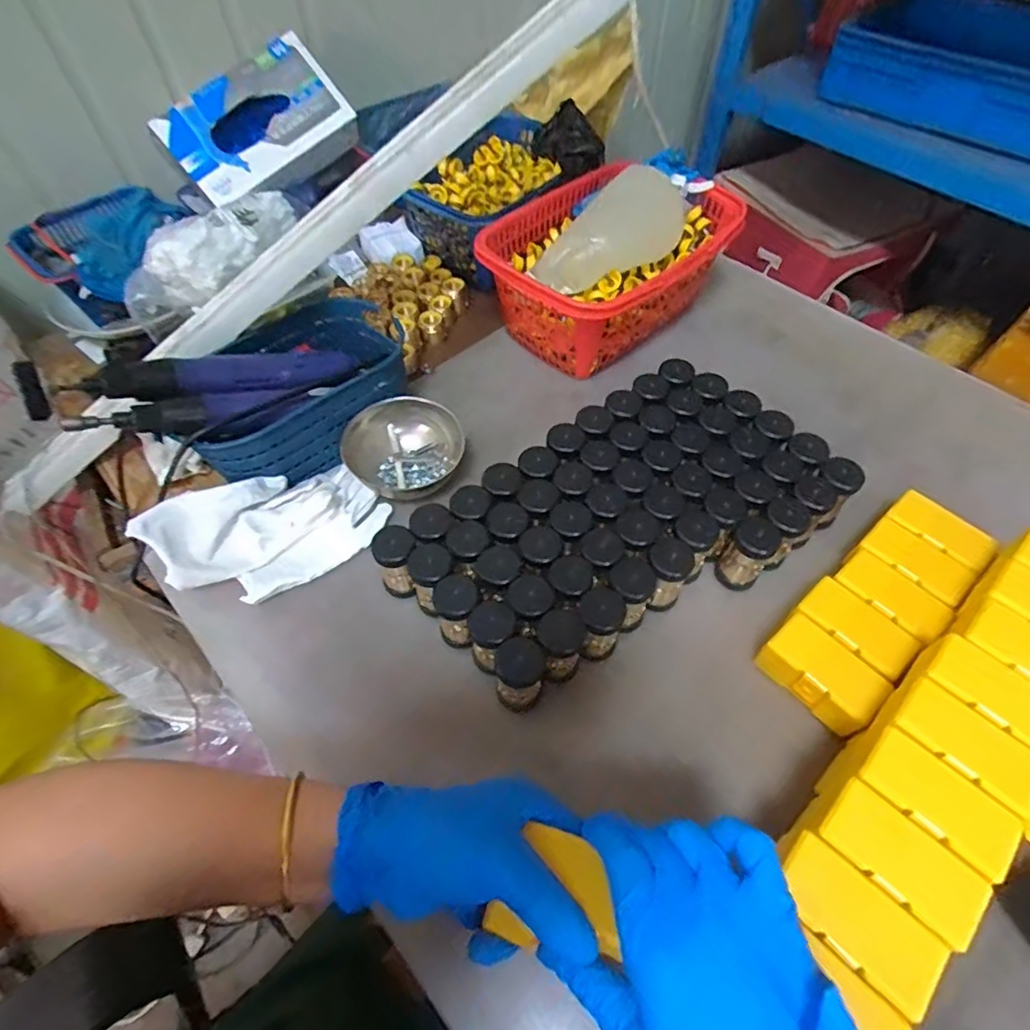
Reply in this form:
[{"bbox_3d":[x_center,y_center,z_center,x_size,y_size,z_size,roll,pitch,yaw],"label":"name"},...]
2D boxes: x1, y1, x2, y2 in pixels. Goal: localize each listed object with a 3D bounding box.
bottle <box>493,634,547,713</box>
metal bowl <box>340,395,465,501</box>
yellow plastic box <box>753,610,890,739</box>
[{"bbox_3d":[0.004,0.122,0.427,0.035,0.069,0.037,11,57,9],"label":"bottle"},{"bbox_3d":[-0.101,-0.069,0.558,0.107,0.042,0.108,-1,56,1],"label":"metal bowl"},{"bbox_3d":[0.230,0.122,0.432,0.048,0.040,0.080,-37,63,-21],"label":"yellow plastic box"}]

